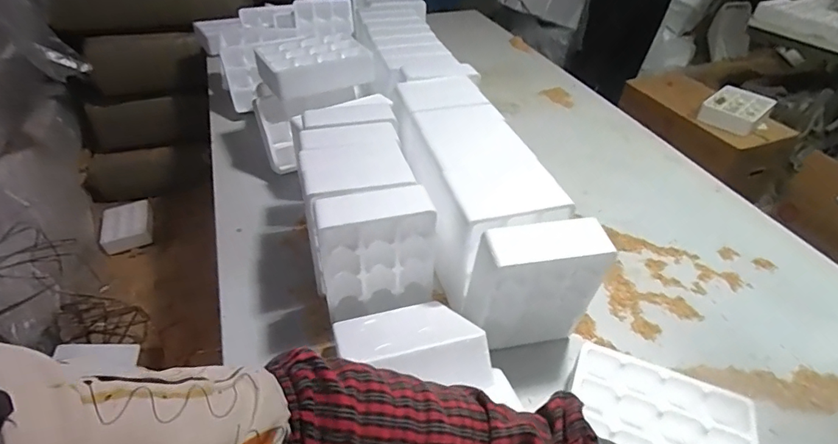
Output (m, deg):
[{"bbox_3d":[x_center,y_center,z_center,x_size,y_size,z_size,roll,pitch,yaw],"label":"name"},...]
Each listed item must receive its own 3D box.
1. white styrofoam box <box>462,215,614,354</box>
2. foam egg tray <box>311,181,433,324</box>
[{"bbox_3d":[0.173,0.109,0.749,0.194,0.236,0.082,-4,41,-9],"label":"white styrofoam box"},{"bbox_3d":[-0.072,0.054,0.788,0.193,0.203,0.091,-6,41,-11],"label":"foam egg tray"}]

